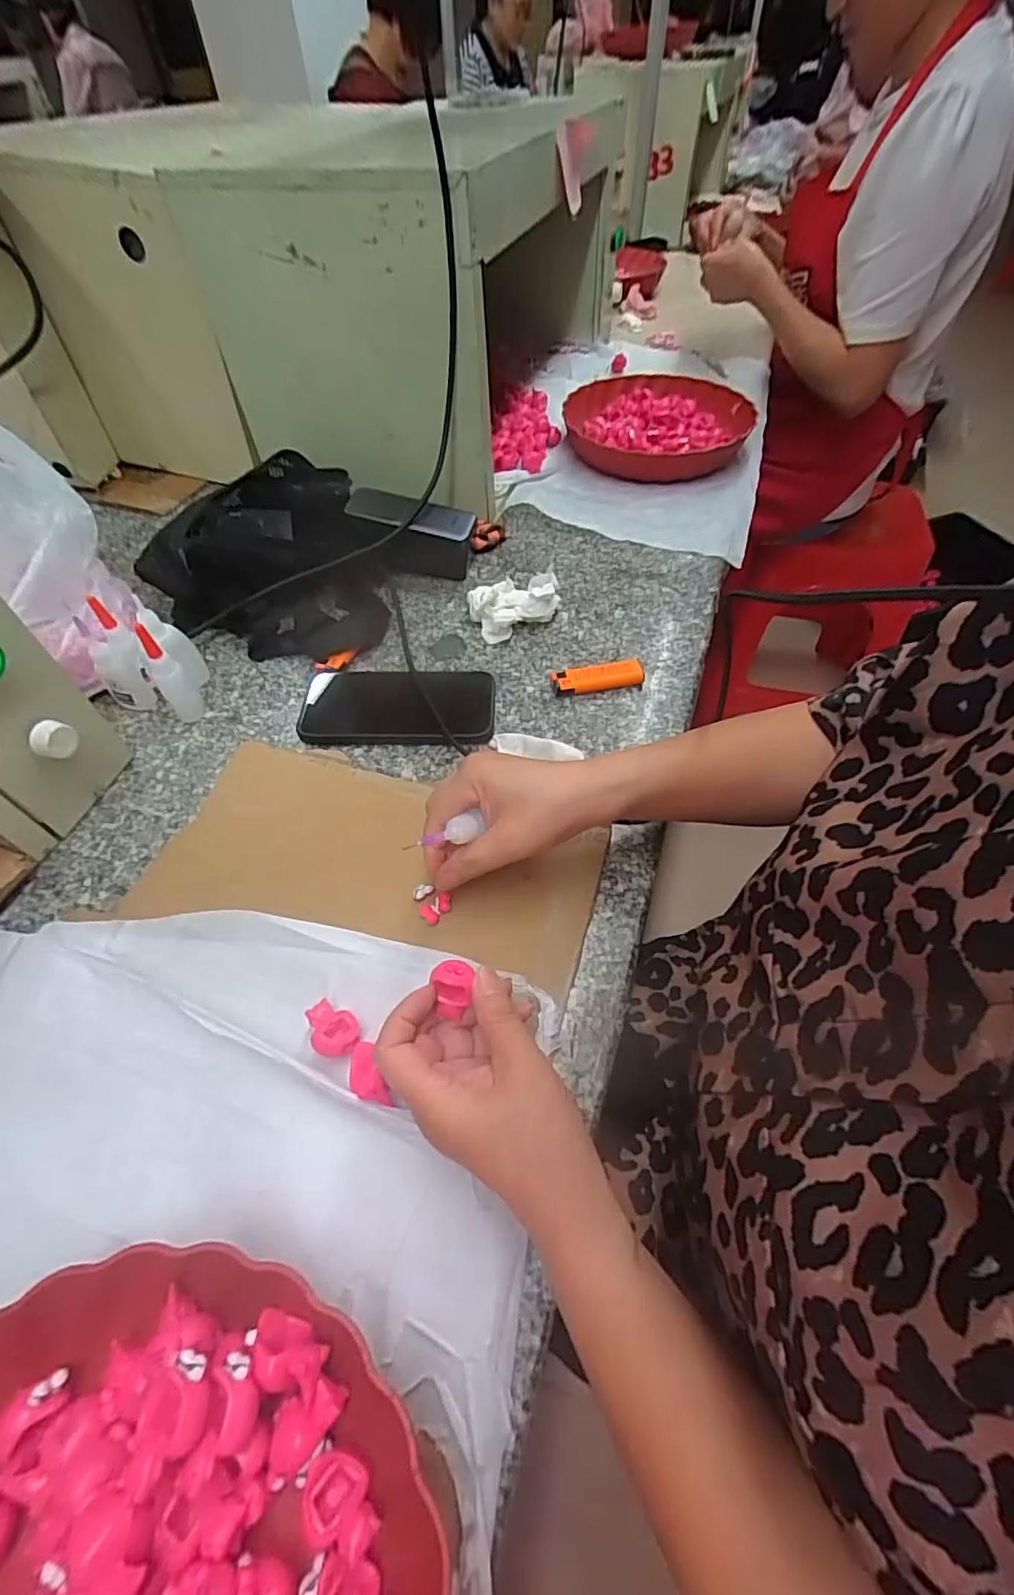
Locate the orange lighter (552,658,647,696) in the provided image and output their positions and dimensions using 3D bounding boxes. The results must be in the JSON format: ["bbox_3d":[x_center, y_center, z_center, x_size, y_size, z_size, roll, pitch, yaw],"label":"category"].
[{"bbox_3d":[0.080,-0.108,0.510,0.081,0.017,0.026,-10,54,-4],"label":"orange lighter"}]

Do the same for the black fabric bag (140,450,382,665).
[{"bbox_3d":[-0.240,-0.238,0.566,0.219,0.082,0.242,-16,55,-15],"label":"black fabric bag"}]

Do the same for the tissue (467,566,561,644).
[{"bbox_3d":[0.011,-0.190,0.564,0.085,0.033,0.056,-19,55,-10],"label":"tissue"}]

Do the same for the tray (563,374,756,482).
[{"bbox_3d":[0.194,-0.497,0.767,0.237,0.040,0.229,-2,54,2],"label":"tray"}]

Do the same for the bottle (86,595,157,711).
[{"bbox_3d":[-0.336,-0.122,0.495,0.030,0.086,0.044,-10,51,-8],"label":"bottle"}]

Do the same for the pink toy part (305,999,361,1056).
[{"bbox_3d":[-0.098,0.131,0.322,0.032,0.015,0.025,27,60,21],"label":"pink toy part"}]

